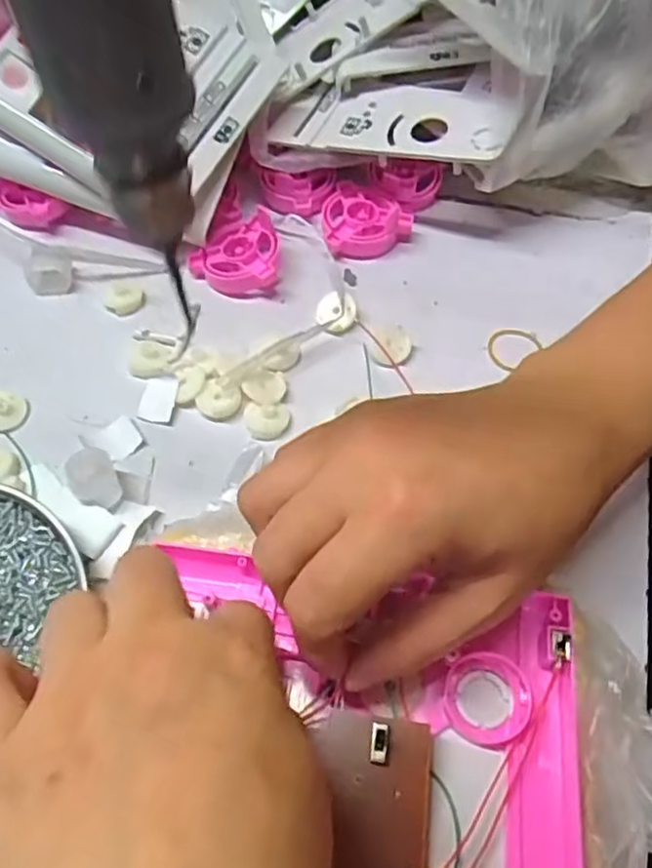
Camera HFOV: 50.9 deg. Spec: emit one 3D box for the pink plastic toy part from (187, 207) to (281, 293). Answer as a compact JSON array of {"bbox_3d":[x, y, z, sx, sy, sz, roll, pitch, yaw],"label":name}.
[{"bbox_3d":[-0.053,-0.106,0.399,0.051,0.022,0.051,3,58,0],"label":"pink plastic toy part"}]

